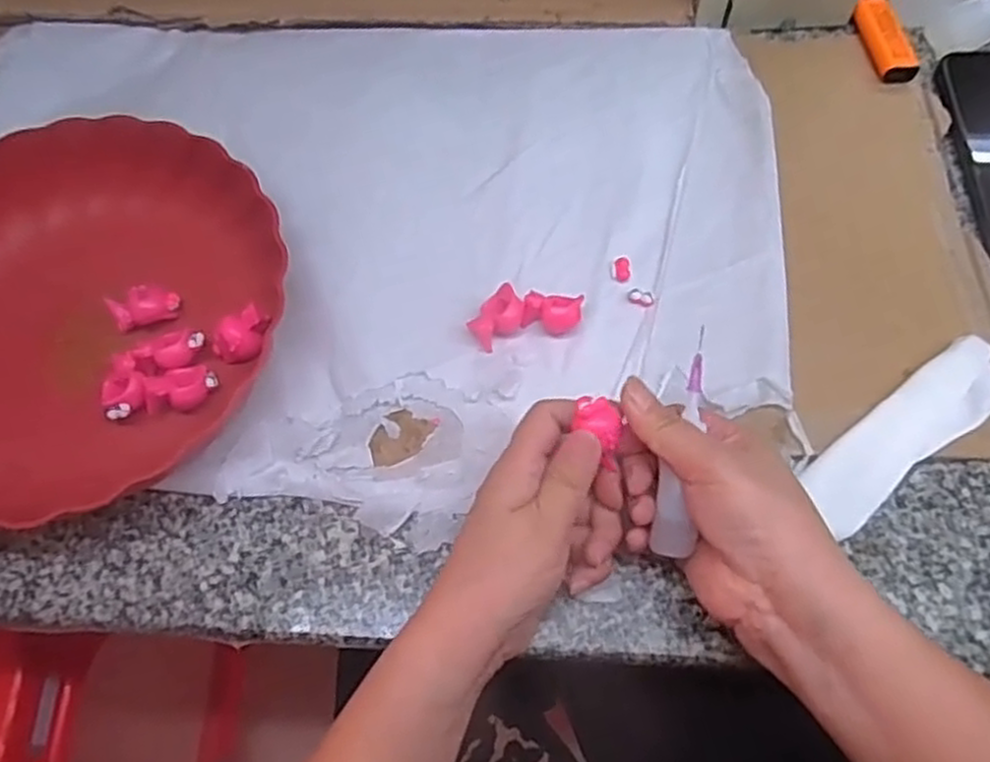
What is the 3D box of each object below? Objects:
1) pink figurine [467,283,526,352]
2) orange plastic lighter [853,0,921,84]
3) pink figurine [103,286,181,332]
[{"bbox_3d":[0.000,-0.035,0.416,0.032,0.018,0.026,-24,69,-9],"label":"pink figurine"},{"bbox_3d":[0.265,-0.241,0.507,0.025,0.008,0.084,-6,67,-2],"label":"orange plastic lighter"},{"bbox_3d":[-0.201,-0.042,0.423,0.037,0.013,0.020,-18,68,-7],"label":"pink figurine"}]

